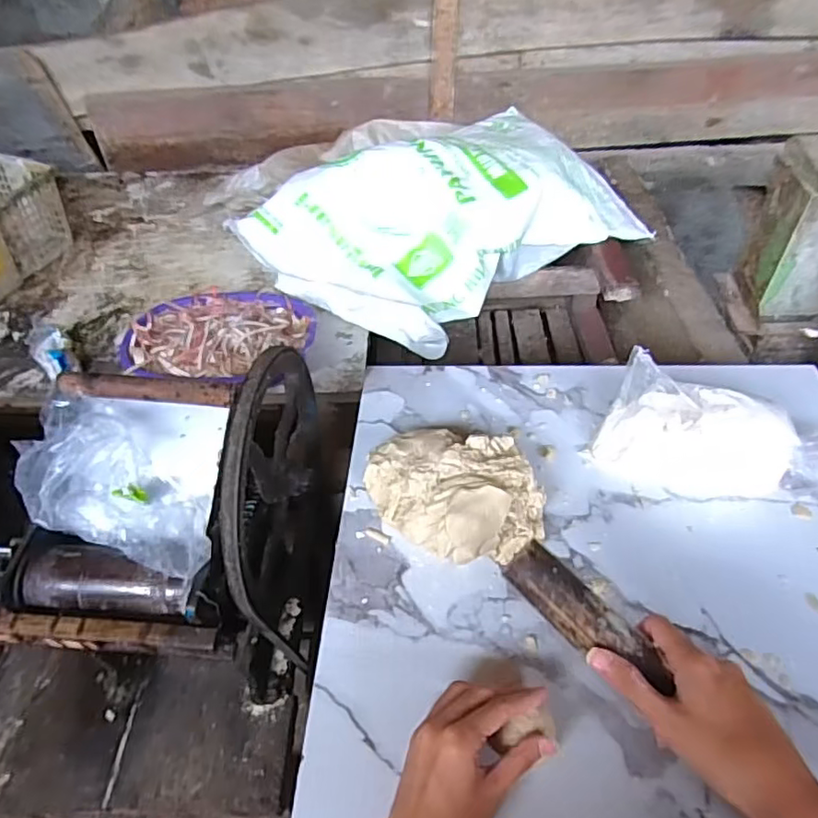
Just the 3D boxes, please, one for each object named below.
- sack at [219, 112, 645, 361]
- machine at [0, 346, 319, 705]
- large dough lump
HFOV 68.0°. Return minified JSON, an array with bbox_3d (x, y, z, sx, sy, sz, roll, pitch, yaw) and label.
[{"bbox_3d":[0.082,-0.361,1.113,0.683,0.192,0.397,-28,53,-22],"label":"sack"},{"bbox_3d":[-0.232,0.117,0.618,0.237,0.346,0.274,3,48,4],"label":"machine"},{"bbox_3d":[0.045,0.065,0.545,0.134,0.065,0.160,-28,53,-22],"label":"large dough lump"}]

